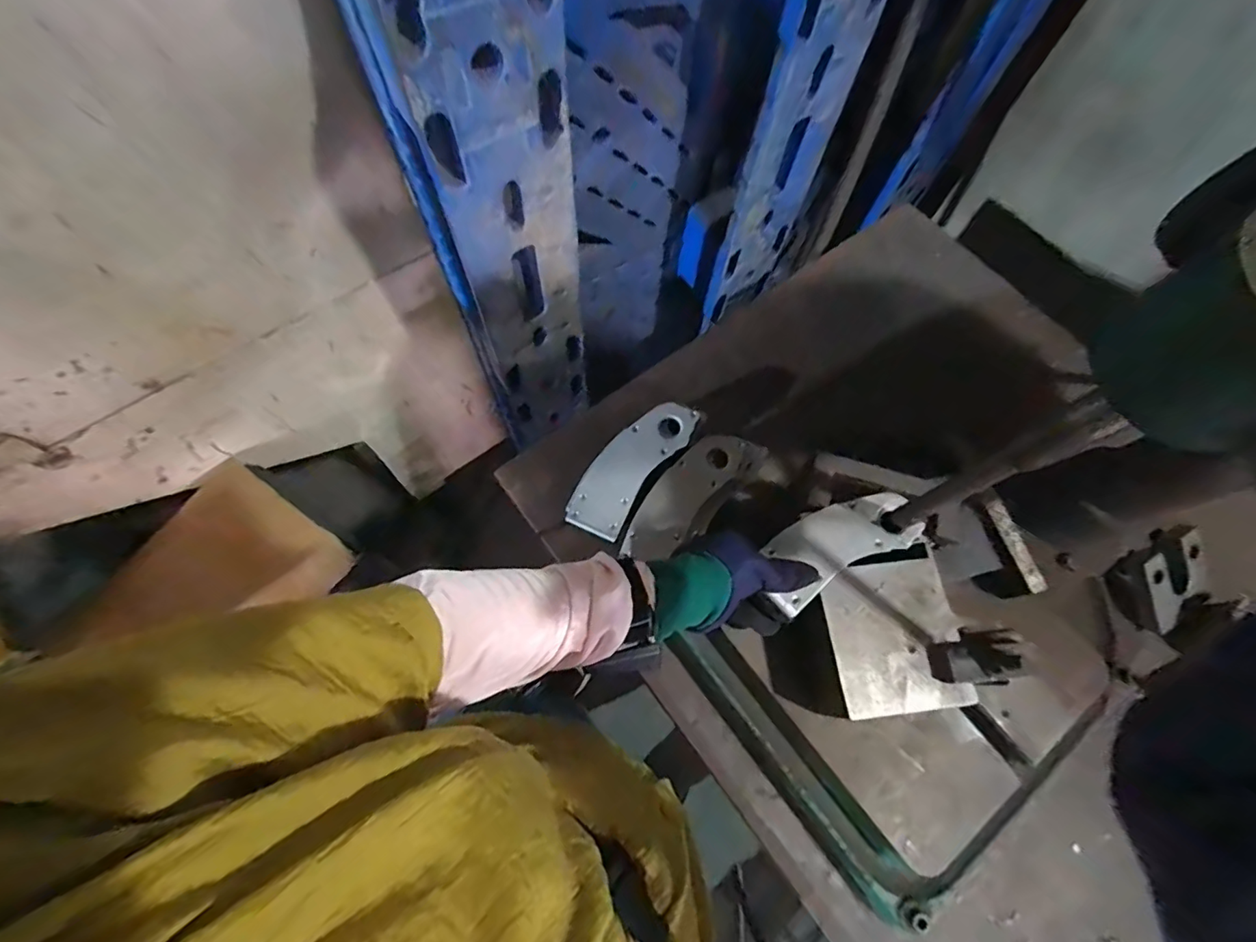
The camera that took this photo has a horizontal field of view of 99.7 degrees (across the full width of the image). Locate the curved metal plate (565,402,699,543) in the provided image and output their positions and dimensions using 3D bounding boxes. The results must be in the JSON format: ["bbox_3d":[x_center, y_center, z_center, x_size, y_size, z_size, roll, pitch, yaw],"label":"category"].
[{"bbox_3d":[0.002,-0.006,0.591,0.068,0.008,0.174,36,84,9],"label":"curved metal plate"}]

